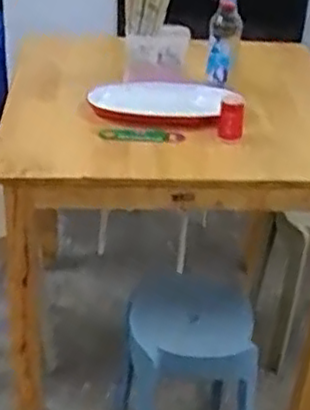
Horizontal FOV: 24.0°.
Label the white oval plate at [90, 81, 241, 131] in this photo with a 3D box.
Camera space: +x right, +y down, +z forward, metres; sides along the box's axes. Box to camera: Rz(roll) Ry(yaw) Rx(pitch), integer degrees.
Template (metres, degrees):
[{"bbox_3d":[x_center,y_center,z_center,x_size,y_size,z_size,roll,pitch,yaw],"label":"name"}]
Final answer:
[{"bbox_3d":[0.017,-0.224,1.567,0.327,0.061,0.173,5,32,3],"label":"white oval plate"}]

